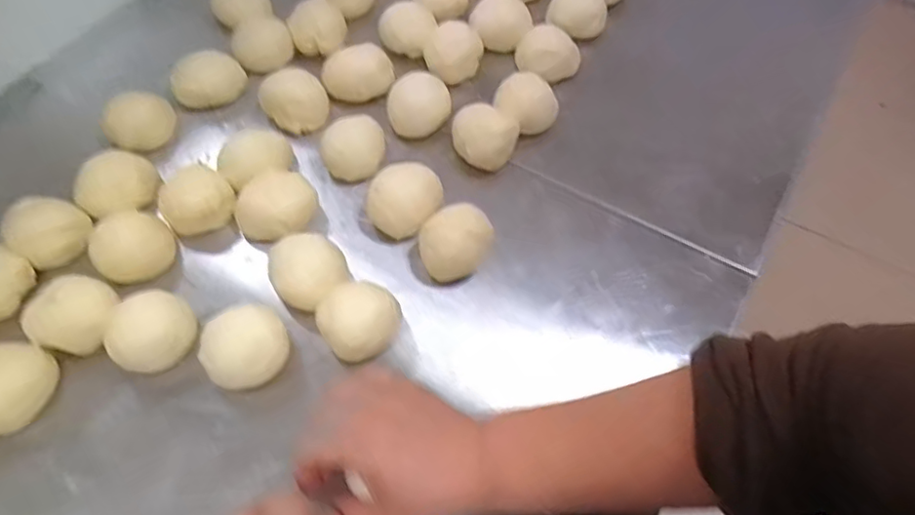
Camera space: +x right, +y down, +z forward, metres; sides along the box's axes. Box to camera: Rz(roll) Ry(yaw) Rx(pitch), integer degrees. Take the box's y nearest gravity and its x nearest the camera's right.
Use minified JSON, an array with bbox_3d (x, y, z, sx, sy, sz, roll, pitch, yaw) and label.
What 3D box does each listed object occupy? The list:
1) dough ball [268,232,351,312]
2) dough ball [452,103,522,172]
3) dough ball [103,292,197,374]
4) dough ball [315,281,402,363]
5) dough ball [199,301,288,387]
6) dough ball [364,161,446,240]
[{"bbox_3d":[-0.116,0.013,0.480,0.056,0.037,0.058,0,58,0],"label":"dough ball"},{"bbox_3d":[0.025,-0.110,0.547,0.057,0.049,0.055,0,58,0],"label":"dough ball"},{"bbox_3d":[-0.226,0.055,0.449,0.053,0.038,0.059,36,65,20],"label":"dough ball"},{"bbox_3d":[-0.069,0.051,0.450,0.058,0.043,0.054,0,58,0],"label":"dough ball"},{"bbox_3d":[-0.153,0.068,0.442,0.058,0.042,0.052,-29,62,-17],"label":"dough ball"},{"bbox_3d":[-0.045,-0.047,0.510,0.057,0.046,0.054,0,58,0],"label":"dough ball"}]

